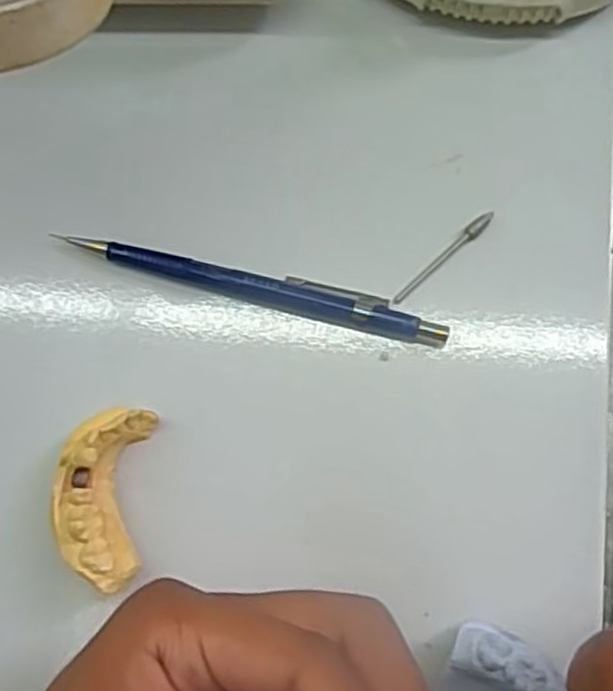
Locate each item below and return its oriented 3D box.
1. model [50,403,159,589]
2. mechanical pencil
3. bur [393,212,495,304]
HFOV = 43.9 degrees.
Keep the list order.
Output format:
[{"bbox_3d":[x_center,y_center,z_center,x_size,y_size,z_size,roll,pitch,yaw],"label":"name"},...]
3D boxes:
[{"bbox_3d":[-0.067,0.049,0.250,0.027,0.024,0.056,2,80,5],"label":"model"},{"bbox_3d":[-0.017,-0.022,0.264,0.134,0.009,0.012,15,82,7],"label":"mechanical pencil"},{"bbox_3d":[0.048,-0.030,0.264,0.045,0.005,0.005,-42,80,-4],"label":"bur"}]

